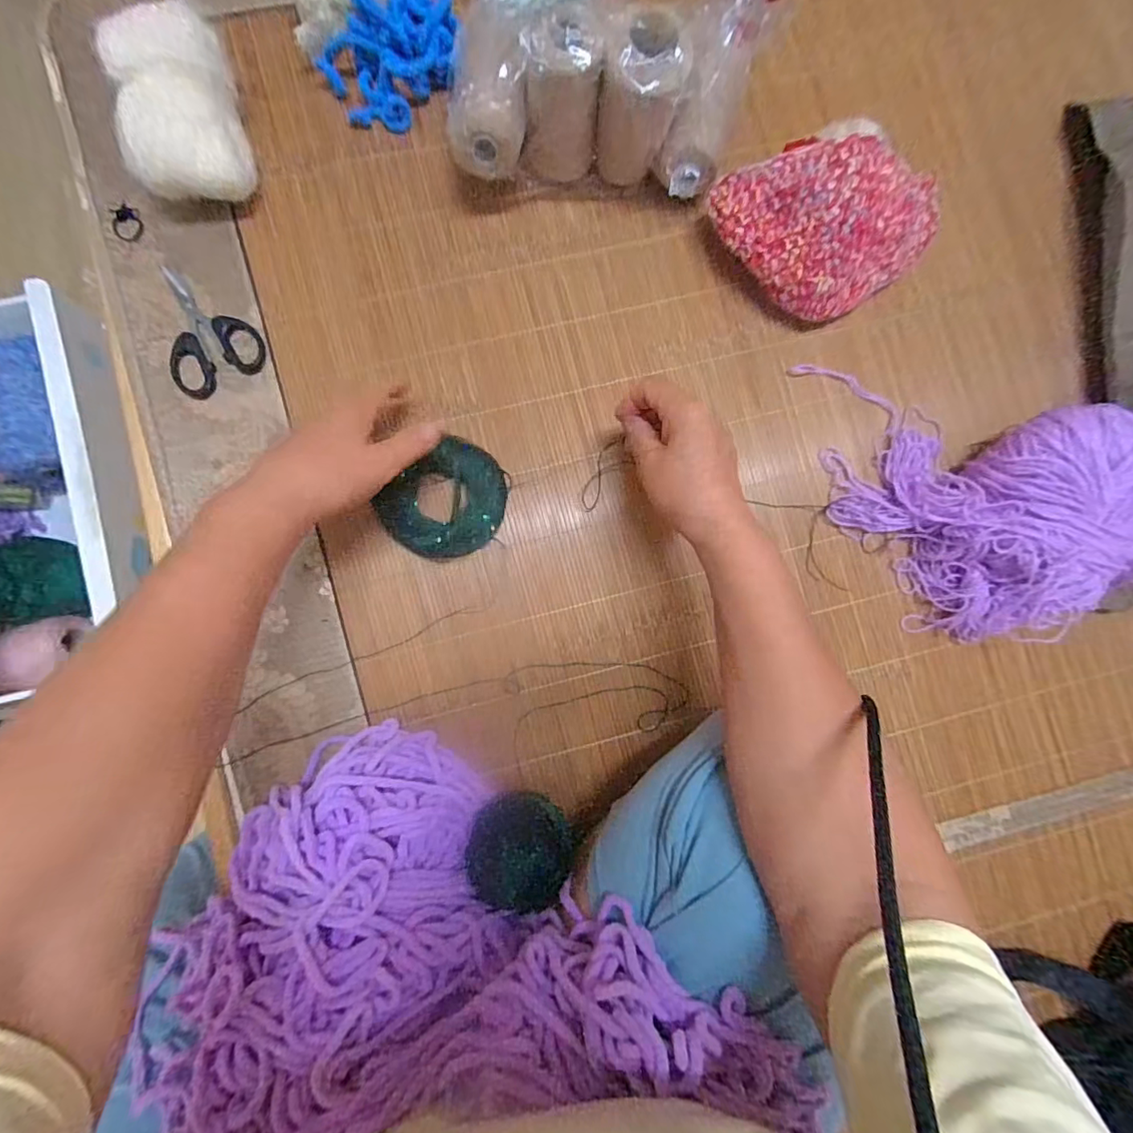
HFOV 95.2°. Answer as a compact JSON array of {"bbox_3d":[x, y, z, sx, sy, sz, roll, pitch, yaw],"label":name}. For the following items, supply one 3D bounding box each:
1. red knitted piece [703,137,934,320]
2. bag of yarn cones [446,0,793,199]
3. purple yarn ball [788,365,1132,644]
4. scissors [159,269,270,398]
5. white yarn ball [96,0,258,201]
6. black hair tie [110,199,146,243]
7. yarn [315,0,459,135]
[{"bbox_3d":[0.217,-0.284,0.428,0.163,0.078,0.134,-30,89,-4],"label":"red knitted piece"},{"bbox_3d":[0.027,-0.349,0.400,0.227,0.117,0.079,0,87,-3],"label":"bag of yarn cones"},{"bbox_3d":[0.330,-0.047,0.421,0.282,0.085,0.199,15,87,-2],"label":"purple yarn ball"},{"bbox_3d":[-0.306,-0.203,0.432,0.075,0.005,0.110,-29,89,-4],"label":"scissors"},{"bbox_3d":[-0.295,-0.344,0.400,0.080,0.083,0.106,-8,88,-3],"label":"white yarn ball"},{"bbox_3d":[-0.366,-0.287,0.430,0.021,0.006,0.031,-11,88,-3],"label":"black hair tie"},{"bbox_3d":[-0.142,-0.430,0.432,0.120,0.040,0.085,-40,90,-4],"label":"yarn"}]

